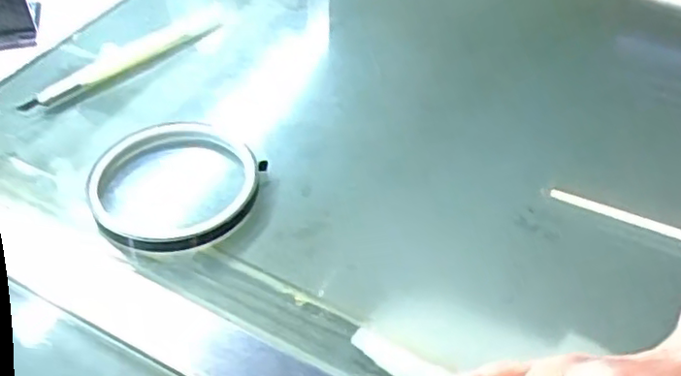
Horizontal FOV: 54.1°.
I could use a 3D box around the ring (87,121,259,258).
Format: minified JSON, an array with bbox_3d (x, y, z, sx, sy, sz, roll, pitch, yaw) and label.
[{"bbox_3d":[-0.086,-0.002,0.347,0.084,0.013,0.084,1,45,-1],"label":"ring"}]

